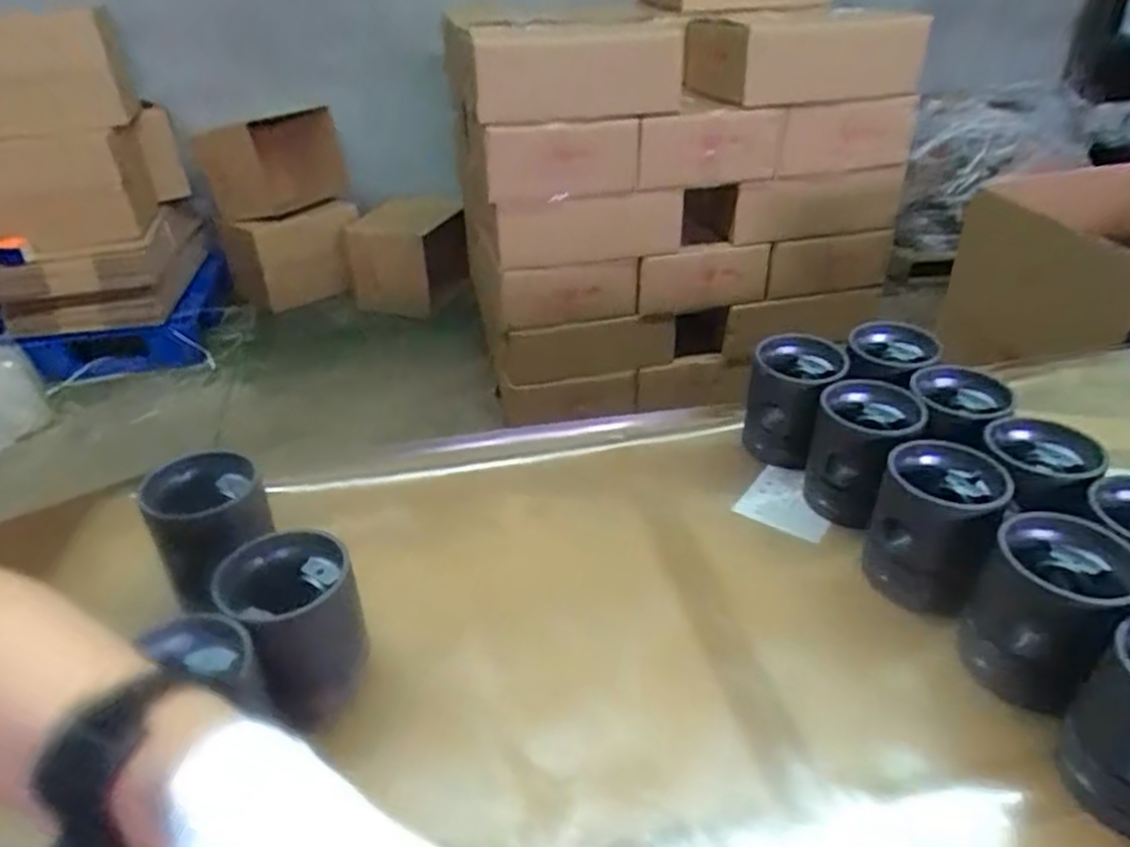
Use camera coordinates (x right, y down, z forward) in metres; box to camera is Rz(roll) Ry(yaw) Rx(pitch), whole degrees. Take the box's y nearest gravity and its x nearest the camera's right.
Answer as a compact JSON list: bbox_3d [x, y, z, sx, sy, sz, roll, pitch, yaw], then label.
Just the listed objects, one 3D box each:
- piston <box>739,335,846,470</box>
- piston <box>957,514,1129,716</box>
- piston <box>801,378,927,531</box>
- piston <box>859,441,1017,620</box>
[{"bbox_3d":[0.242,-0.023,0.802,0.091,0.106,0.096,-2,33,1],"label":"piston"},{"bbox_3d":[0.349,0.138,0.553,0.095,0.104,0.101,23,40,33],"label":"piston"},{"bbox_3d":[0.285,0.029,0.727,0.092,0.102,0.104,19,39,29],"label":"piston"},{"bbox_3d":[0.308,0.086,0.634,0.092,0.107,0.092,21,39,31],"label":"piston"}]

